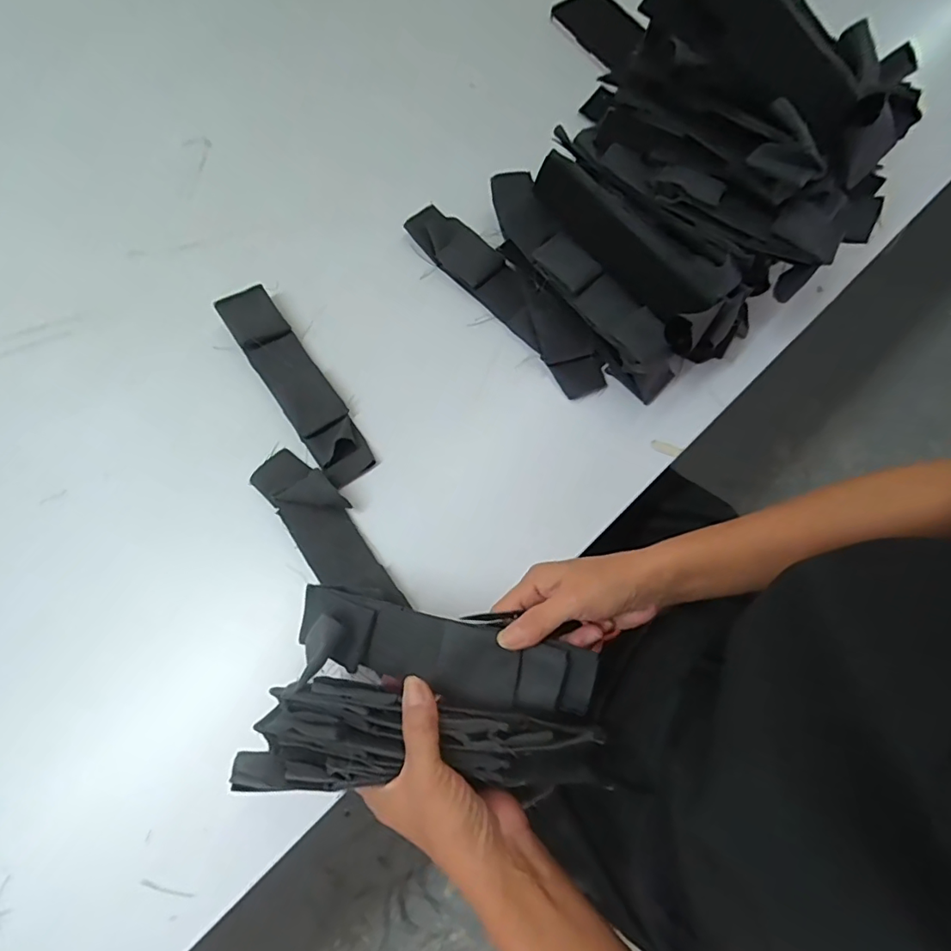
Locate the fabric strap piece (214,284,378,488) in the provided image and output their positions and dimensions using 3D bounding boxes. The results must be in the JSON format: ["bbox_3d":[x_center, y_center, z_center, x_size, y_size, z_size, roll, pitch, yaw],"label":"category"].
[{"bbox_3d":[-0.155,-0.082,0.455,0.046,0.021,0.198,-34,76,-12],"label":"fabric strap piece"}]

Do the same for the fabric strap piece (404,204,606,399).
[{"bbox_3d":[0.030,-0.171,0.491,0.050,0.021,0.244,-46,78,19],"label":"fabric strap piece"}]

